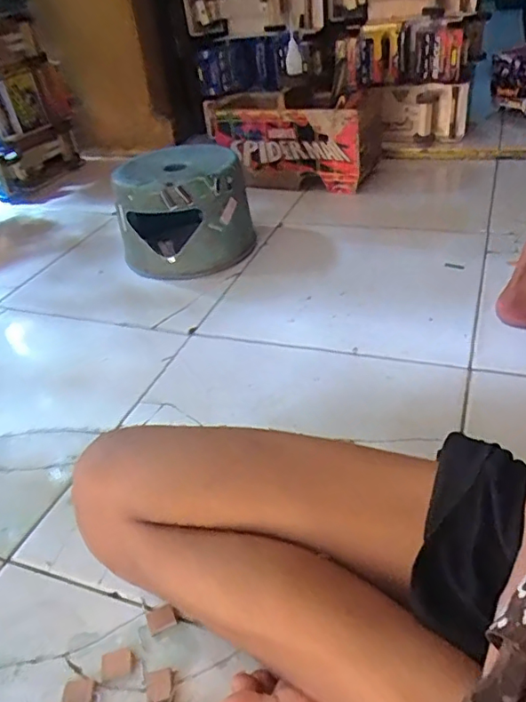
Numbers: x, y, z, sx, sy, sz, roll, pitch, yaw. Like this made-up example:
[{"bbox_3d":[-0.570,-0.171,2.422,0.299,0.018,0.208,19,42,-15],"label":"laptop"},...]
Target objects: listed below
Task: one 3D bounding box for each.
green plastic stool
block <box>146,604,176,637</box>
[{"bbox_3d":[-0.145,-0.255,1.000,0.220,0.176,0.198,-12,36,-5],"label":"green plastic stool"},{"bbox_3d":[-0.087,0.228,0.465,0.023,0.006,0.019,-19,37,-15],"label":"block"}]

